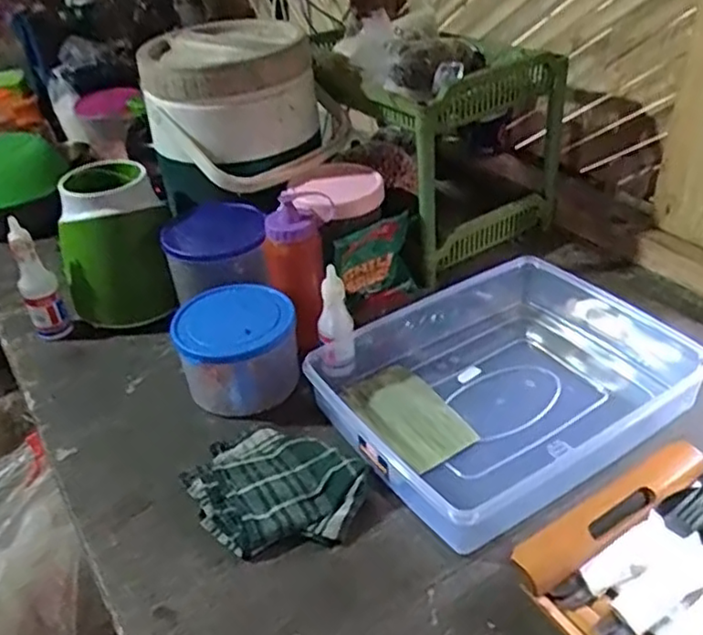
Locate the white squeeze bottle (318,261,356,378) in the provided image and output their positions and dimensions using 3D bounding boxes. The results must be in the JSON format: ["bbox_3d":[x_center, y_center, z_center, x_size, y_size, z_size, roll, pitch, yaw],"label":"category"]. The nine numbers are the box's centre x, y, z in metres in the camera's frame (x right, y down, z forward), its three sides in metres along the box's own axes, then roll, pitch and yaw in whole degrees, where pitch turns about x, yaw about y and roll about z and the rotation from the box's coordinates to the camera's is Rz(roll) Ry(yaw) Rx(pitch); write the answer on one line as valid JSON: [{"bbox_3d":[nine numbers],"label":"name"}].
[{"bbox_3d":[-0.019,0.010,0.801,0.038,0.138,0.038,-2,35,3],"label":"white squeeze bottle"}]

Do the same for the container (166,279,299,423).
[{"bbox_3d":[-0.130,0.043,0.806,0.133,0.123,0.124,-3,35,2],"label":"container"}]

